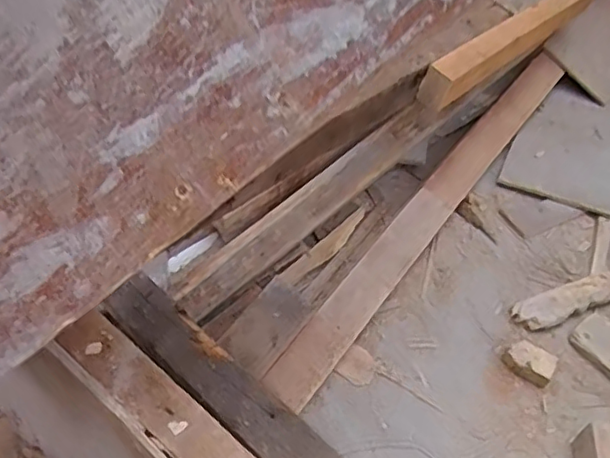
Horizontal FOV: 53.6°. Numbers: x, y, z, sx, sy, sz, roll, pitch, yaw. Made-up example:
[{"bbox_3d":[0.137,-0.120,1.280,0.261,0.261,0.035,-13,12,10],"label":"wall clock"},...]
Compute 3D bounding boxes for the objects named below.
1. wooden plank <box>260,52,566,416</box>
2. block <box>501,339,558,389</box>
[{"bbox_3d":[0.207,-0.051,0.895,0.062,0.014,0.797,45,58,-1],"label":"wooden plank"},{"bbox_3d":[0.280,0.163,0.747,0.059,0.025,0.041,31,53,24],"label":"block"}]

